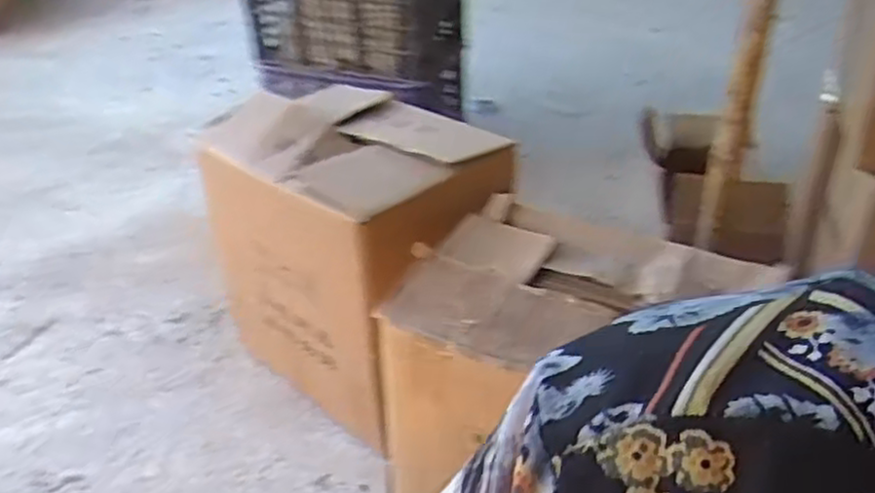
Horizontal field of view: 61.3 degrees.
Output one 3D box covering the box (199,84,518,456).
[{"bbox_3d":[-0.104,0.016,1.189,0.397,0.430,0.312,21,39,34],"label":"box"}]

